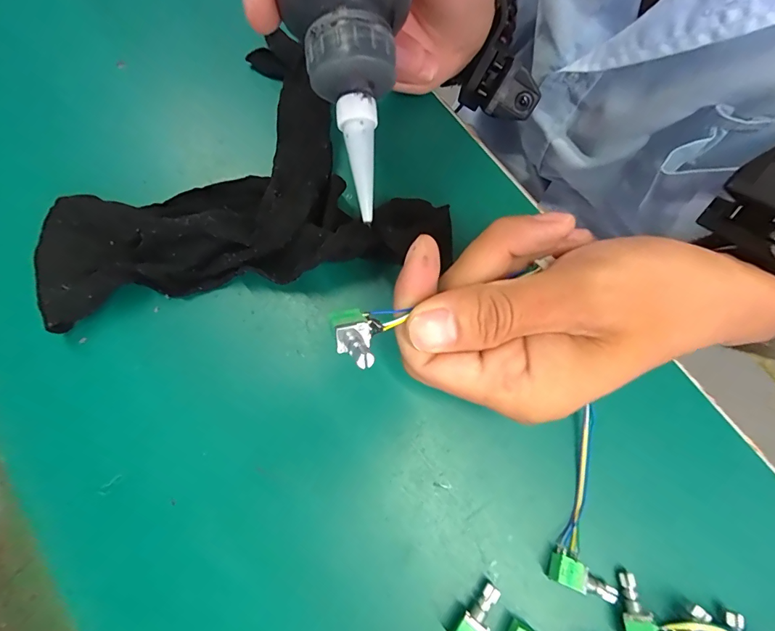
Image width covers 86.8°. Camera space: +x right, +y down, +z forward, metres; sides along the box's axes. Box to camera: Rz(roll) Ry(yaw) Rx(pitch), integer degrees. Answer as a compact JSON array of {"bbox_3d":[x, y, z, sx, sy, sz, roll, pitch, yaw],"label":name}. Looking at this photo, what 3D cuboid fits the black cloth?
[{"bbox_3d":[-0.081,-0.087,0.224,0.206,0.028,0.148,-11,75,-4],"label":"black cloth"}]

